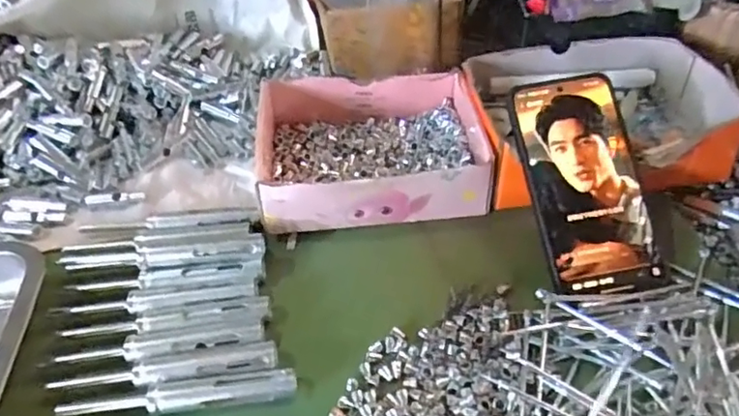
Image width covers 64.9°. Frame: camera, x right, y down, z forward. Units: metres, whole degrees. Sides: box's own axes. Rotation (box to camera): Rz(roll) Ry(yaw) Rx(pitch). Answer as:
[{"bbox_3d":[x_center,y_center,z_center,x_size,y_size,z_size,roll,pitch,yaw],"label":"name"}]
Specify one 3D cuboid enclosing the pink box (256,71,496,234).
[{"bbox_3d":[0.002,-0.049,0.483,0.171,0.057,0.133,-5,45,0],"label":"pink box"}]

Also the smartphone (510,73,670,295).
[{"bbox_3d":[0.151,-0.020,0.404,0.078,0.005,0.153,-8,77,-2],"label":"smartphone"}]

